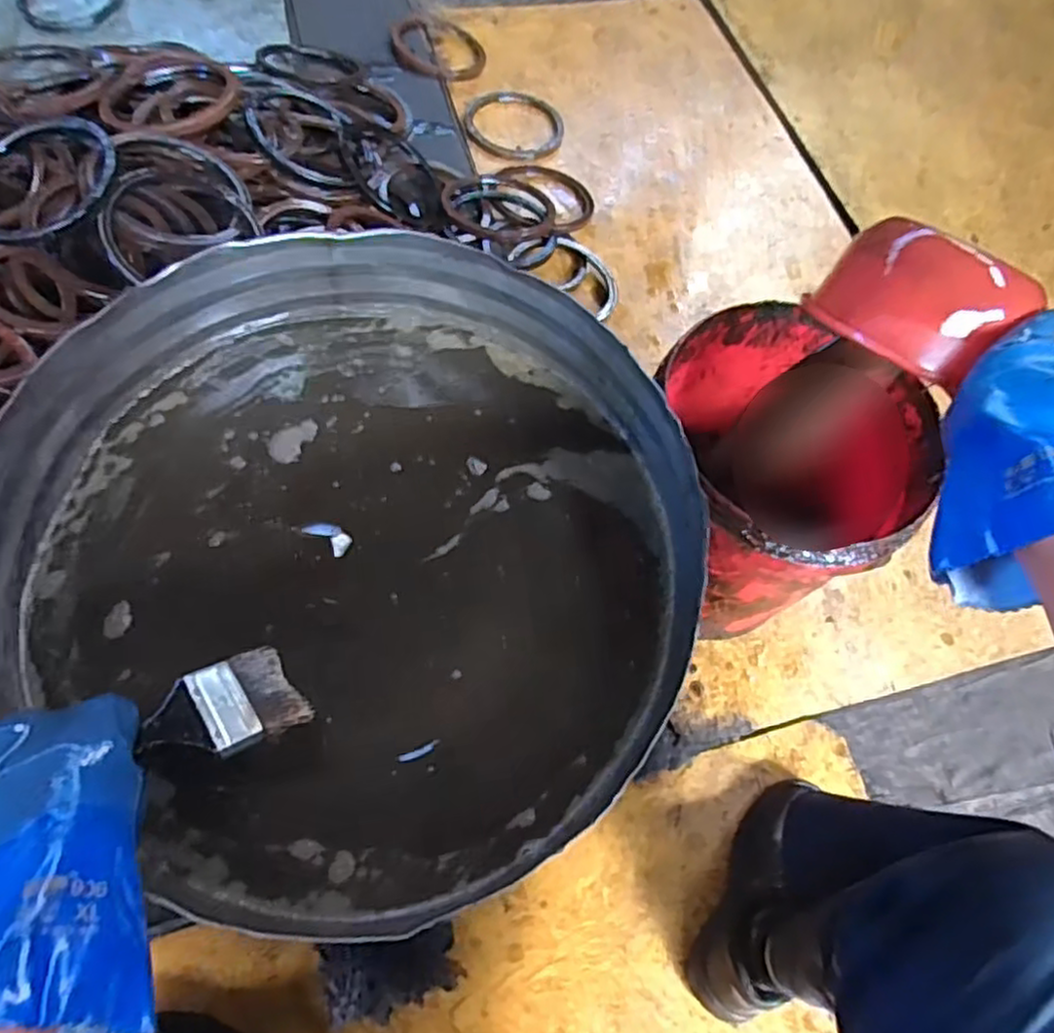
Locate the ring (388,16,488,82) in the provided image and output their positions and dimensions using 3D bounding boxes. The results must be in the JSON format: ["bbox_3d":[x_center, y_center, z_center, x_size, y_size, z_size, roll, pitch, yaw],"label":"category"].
[{"bbox_3d":[-0.190,-1.010,1.530,0.198,0.020,0.205,5,65,-12],"label":"ring"}]

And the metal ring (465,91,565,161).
[{"bbox_3d":[-0.026,-0.804,1.452,0.199,0.025,0.203,2,64,-5],"label":"metal ring"}]

